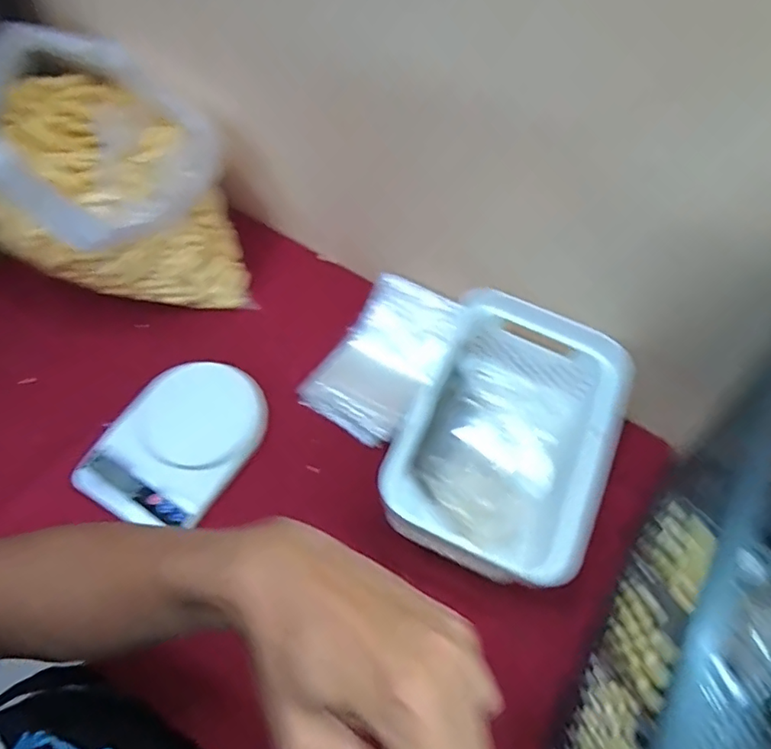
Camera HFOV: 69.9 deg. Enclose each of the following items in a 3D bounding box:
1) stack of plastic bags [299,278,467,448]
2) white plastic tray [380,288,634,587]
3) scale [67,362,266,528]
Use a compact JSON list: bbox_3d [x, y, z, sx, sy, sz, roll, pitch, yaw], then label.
[{"bbox_3d":[0.001,-0.017,0.622,0.113,0.035,0.180,36,85,4],"label":"stack of plastic bags"},{"bbox_3d":[0.115,0.055,0.542,0.177,0.097,0.243,23,64,8],"label":"white plastic tray"},{"bbox_3d":[-0.211,0.068,0.568,0.132,0.025,0.182,30,66,11],"label":"scale"}]

